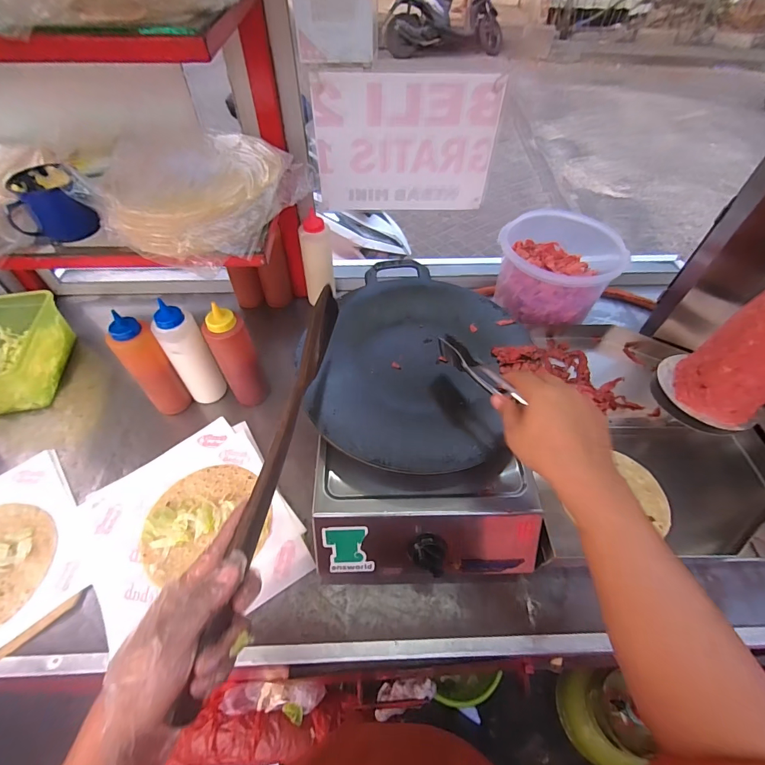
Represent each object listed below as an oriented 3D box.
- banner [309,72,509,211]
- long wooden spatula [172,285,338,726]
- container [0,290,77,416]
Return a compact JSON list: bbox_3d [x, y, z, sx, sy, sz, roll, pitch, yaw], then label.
[{"bbox_3d":[0.038,-0.393,0.669,0.291,0.209,0.007,1,52,-1],"label":"banner"},{"bbox_3d":[-0.105,0.065,0.406,0.015,0.047,0.431,8,56,6],"label":"long wooden spatula"},{"bbox_3d":[-0.675,-0.059,0.721,0.151,0.103,0.231,-6,53,-7],"label":"container"}]

